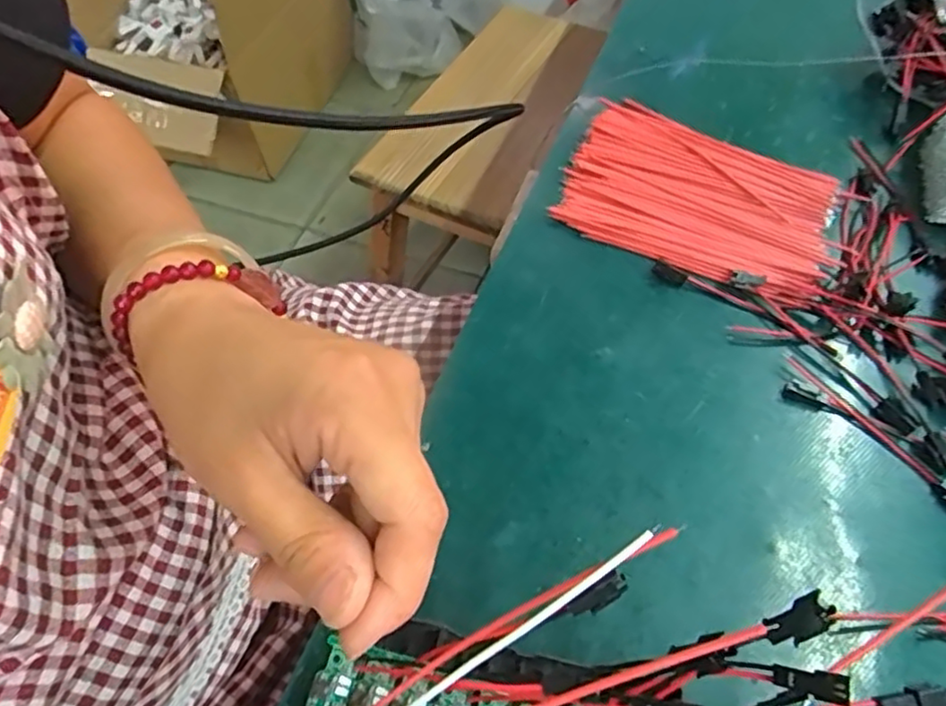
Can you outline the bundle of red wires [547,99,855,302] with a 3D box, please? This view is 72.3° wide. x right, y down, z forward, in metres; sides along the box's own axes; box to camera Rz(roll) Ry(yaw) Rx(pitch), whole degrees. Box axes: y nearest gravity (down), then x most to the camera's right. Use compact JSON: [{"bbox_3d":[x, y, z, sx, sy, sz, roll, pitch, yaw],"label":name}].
[{"bbox_3d":[0.130,-0.090,0.373,0.150,0.014,0.098,24,63,15],"label":"bundle of red wires"}]

